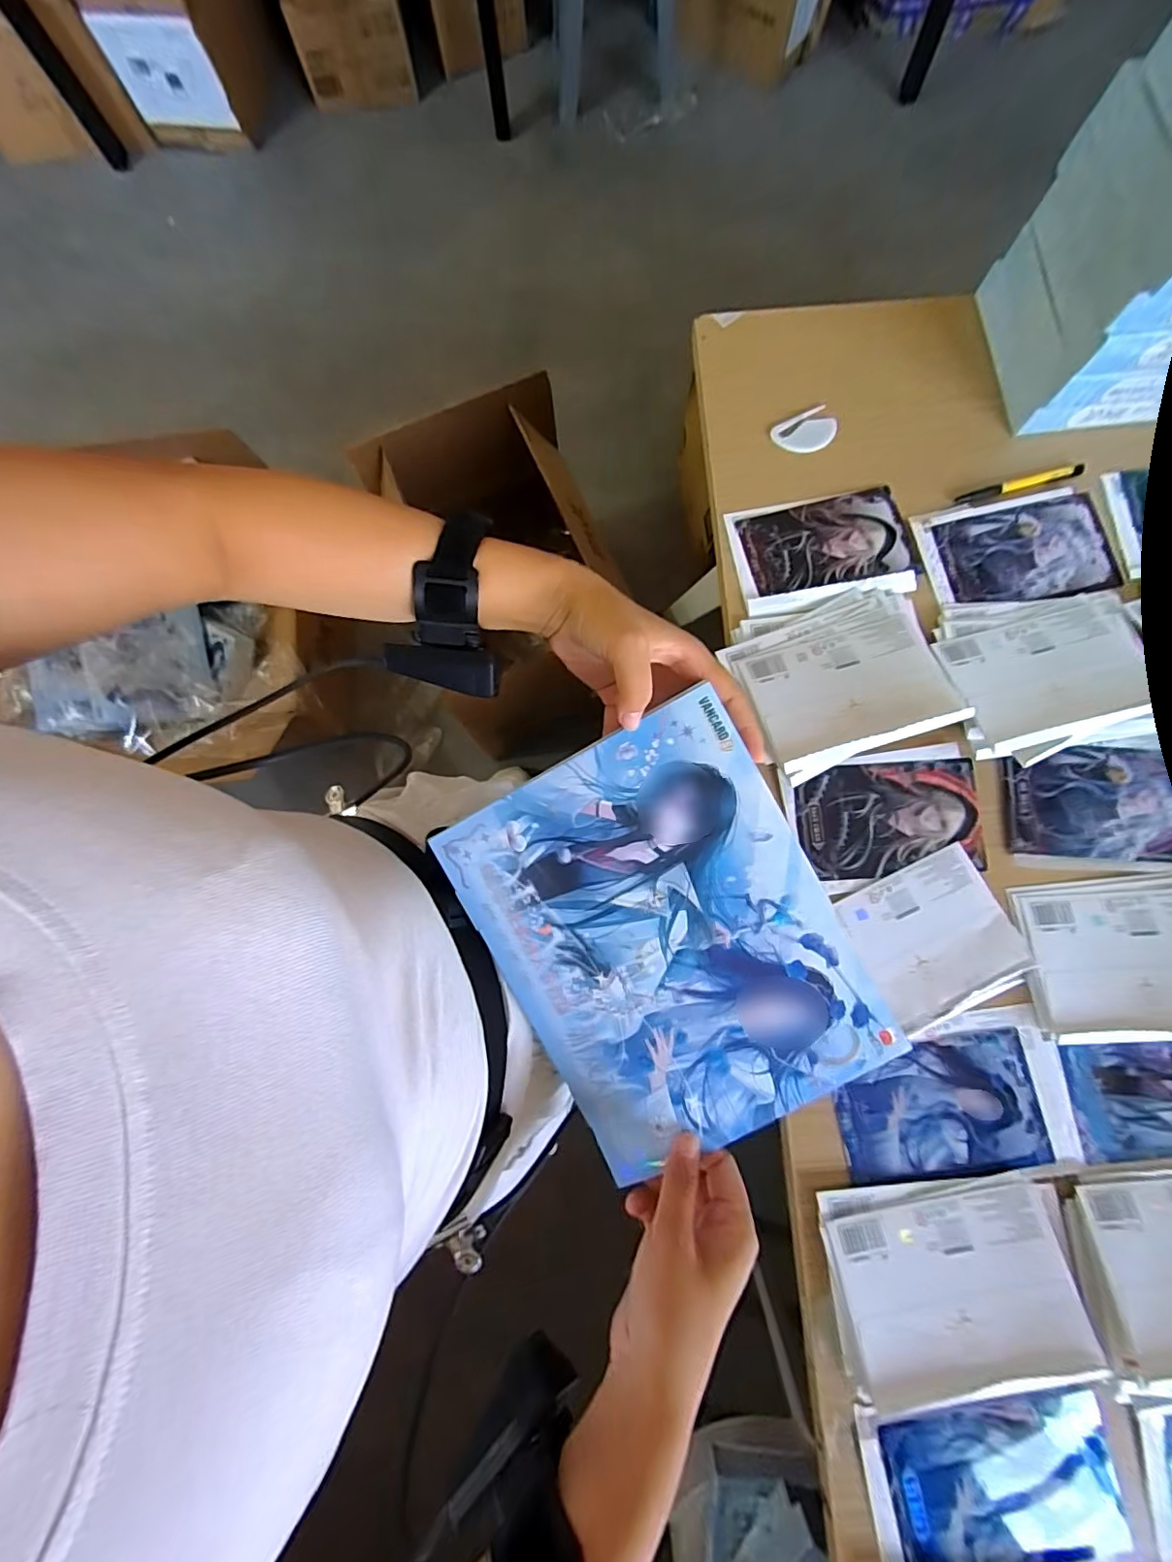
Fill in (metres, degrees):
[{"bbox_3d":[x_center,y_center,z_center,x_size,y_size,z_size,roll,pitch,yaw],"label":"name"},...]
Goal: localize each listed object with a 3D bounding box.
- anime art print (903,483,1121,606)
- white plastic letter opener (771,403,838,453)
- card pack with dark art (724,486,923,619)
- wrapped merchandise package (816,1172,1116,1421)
[{"bbox_3d":[0.453,-0.242,0.585,0.192,0.007,0.120,-11,79,-1],"label":"anime art print"},{"bbox_3d":[0.242,-0.386,0.613,0.069,0.005,0.044,-22,80,-4],"label":"white plastic letter opener"},{"bbox_3d":[0.250,-0.243,0.587,0.183,0.008,0.125,-11,79,-1],"label":"card pack with dark art"},{"bbox_3d":[0.298,0.403,0.445,0.194,0.032,0.137,-7,79,-1],"label":"wrapped merchandise package"}]

